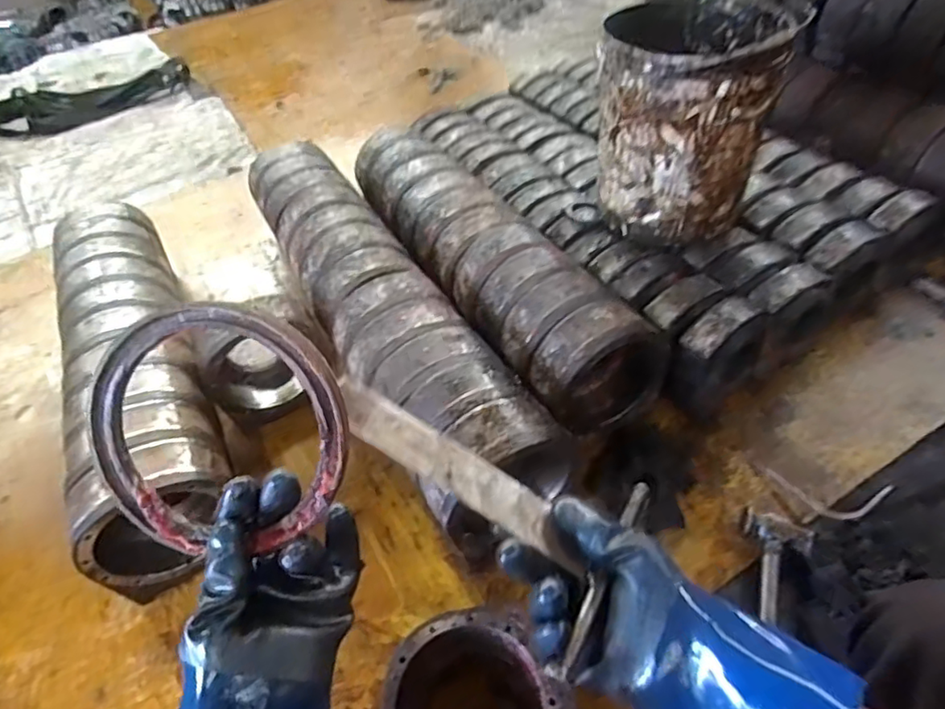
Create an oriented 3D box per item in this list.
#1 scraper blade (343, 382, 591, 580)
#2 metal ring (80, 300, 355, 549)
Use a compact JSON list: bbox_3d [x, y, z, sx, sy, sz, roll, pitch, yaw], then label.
[{"bbox_3d":[-0.014,0.079,0.416,0.194,0.010,0.038,31,49,12],"label":"scraper blade"},{"bbox_3d":[-0.154,0.046,0.356,0.158,0.148,0.010,-4,8,6],"label":"metal ring"}]

